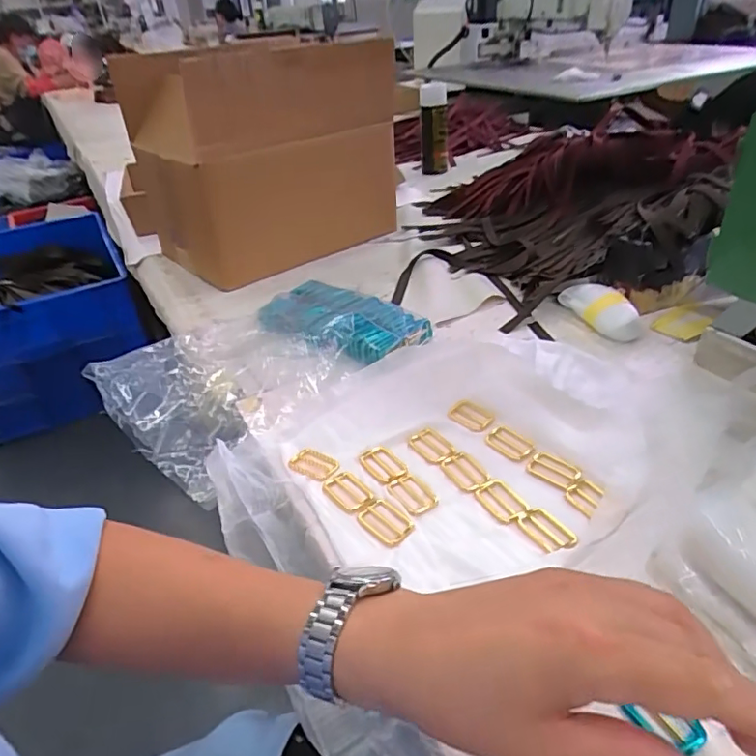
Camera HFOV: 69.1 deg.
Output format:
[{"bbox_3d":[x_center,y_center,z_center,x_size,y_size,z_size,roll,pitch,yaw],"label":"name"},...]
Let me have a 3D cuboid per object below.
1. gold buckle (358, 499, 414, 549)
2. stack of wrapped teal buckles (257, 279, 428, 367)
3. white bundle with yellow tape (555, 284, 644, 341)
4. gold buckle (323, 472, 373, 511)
[{"bbox_3d":[0.007,0.121,0.457,0.034,0.005,0.046,-31,42,-32],"label":"gold buckle"},{"bbox_3d":[-0.051,-0.066,0.701,0.222,0.046,0.148,21,42,33],"label":"stack of wrapped teal buckles"},{"bbox_3d":[0.285,-0.087,0.703,0.051,0.035,0.112,-14,36,-12],"label":"white bundle with yellow tape"},{"bbox_3d":[-0.026,0.102,0.491,0.028,0.005,0.050,-29,41,-30],"label":"gold buckle"}]

